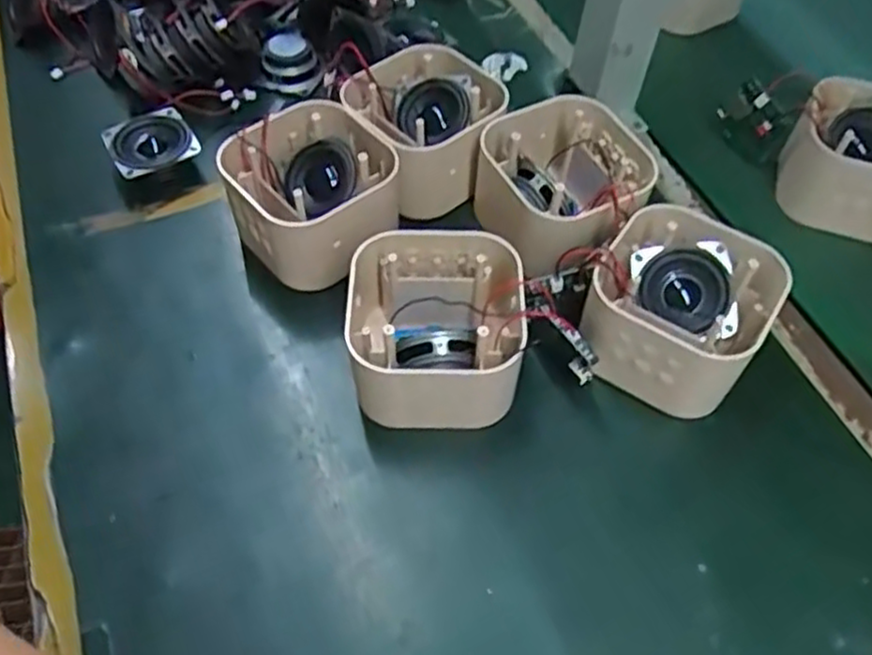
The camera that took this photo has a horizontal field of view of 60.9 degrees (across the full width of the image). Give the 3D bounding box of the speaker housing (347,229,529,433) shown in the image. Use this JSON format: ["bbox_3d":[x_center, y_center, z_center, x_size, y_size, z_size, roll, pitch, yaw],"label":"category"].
[{"bbox_3d":[0.000,0.002,0.395,0.090,0.059,0.093,-3,55,-5],"label":"speaker housing"}]

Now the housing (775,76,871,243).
[{"bbox_3d":[0.286,-0.107,0.502,0.098,0.080,0.083,30,59,17],"label":"housing"}]

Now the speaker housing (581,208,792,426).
[{"bbox_3d":[0.132,-0.009,0.407,0.092,0.060,0.091,23,57,13],"label":"speaker housing"}]

